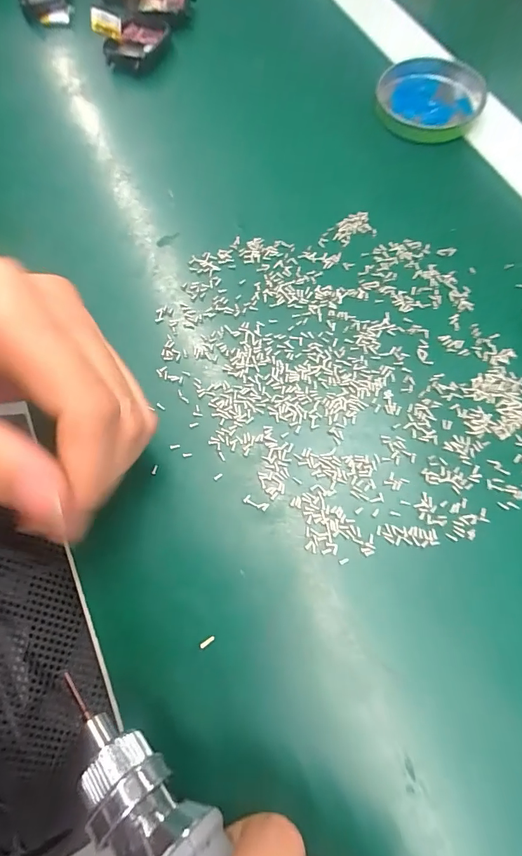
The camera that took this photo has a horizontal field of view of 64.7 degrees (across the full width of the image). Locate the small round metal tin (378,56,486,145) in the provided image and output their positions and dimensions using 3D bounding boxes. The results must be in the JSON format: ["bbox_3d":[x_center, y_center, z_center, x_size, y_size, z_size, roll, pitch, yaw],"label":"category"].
[{"bbox_3d":[0.105,-0.206,0.258,0.063,0.011,0.064,0,70,0],"label":"small round metal tin"}]

